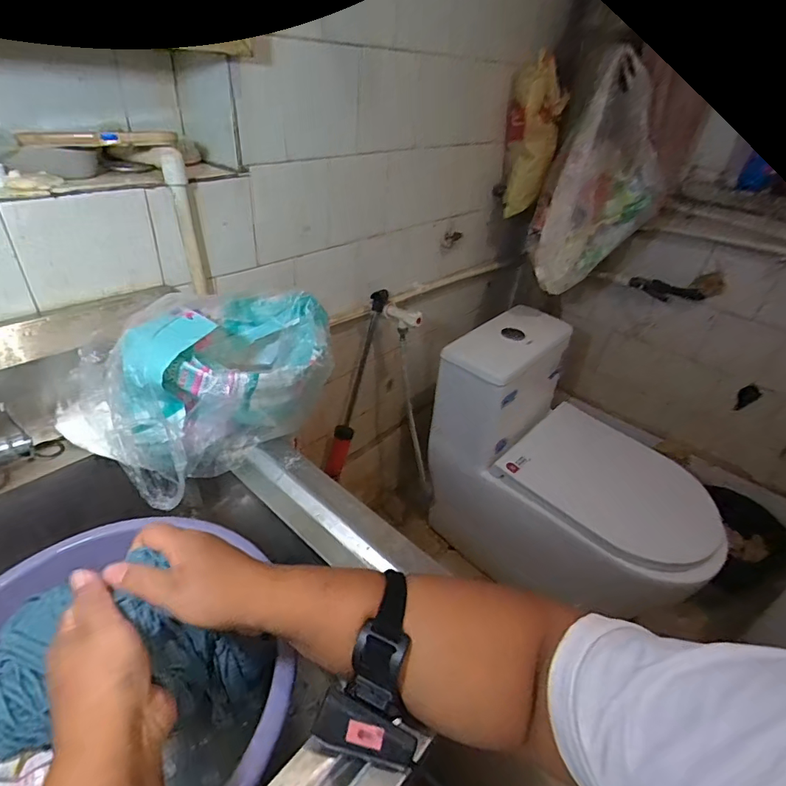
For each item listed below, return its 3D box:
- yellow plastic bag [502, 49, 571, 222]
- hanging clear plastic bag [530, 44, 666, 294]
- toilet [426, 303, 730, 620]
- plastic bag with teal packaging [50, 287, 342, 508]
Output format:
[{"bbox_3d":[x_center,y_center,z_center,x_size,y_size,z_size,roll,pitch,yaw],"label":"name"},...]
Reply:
[{"bbox_3d":[0.340,-0.627,1.124,0.127,0.325,0.107,13,36,8],"label":"yellow plastic bag"},{"bbox_3d":[0.473,-0.465,0.998,0.211,0.431,0.201,24,39,23],"label":"hanging clear plastic bag"},{"bbox_3d":[0.451,0.208,1.129,0.640,0.620,0.364,27,41,26],"label":"toilet"},{"bbox_3d":[-0.224,-0.012,0.560,0.300,0.180,0.167,-25,46,-36],"label":"plastic bag with teal packaging"}]

